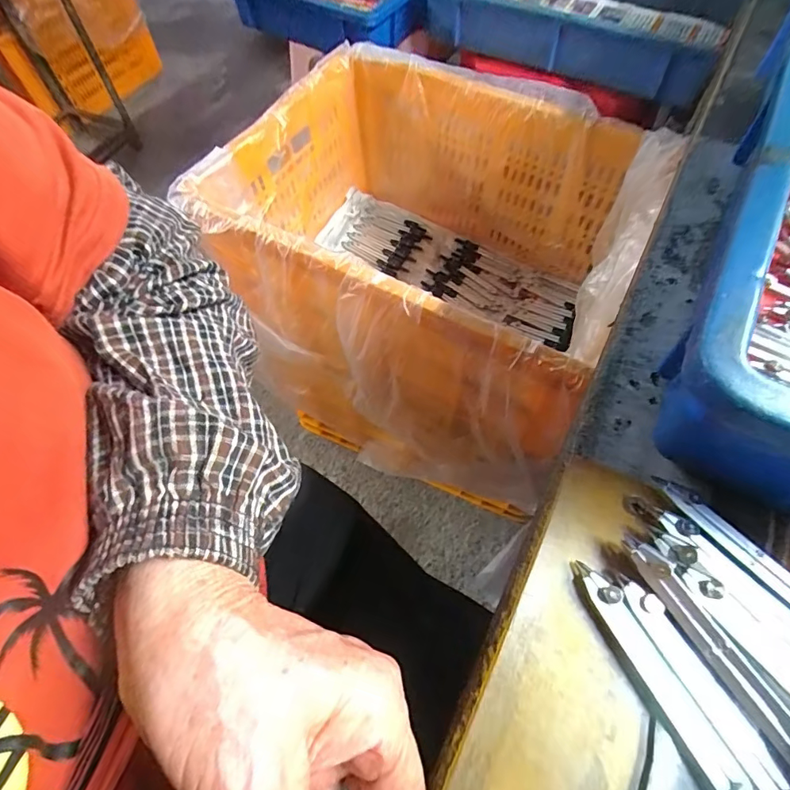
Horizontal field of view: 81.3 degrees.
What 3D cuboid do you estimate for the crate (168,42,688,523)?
[{"bbox_3d":[0.034,-0.174,0.590,0.460,0.246,0.386,29,65,14],"label":"crate"}]

